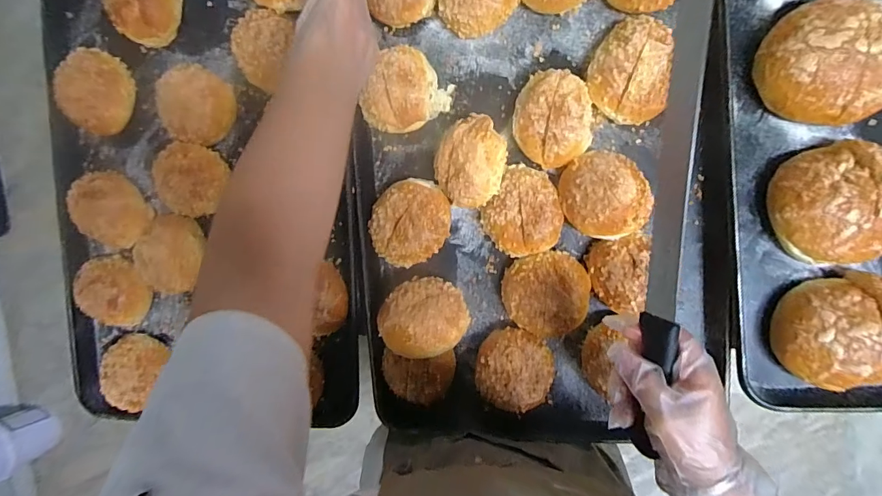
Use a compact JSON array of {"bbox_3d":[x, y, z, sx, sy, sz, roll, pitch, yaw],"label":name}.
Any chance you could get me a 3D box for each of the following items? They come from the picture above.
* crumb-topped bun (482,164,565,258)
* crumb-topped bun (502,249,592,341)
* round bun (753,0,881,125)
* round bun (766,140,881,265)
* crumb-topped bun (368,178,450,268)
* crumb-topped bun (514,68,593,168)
[{"bbox_3d":[0.088,-0.039,0.476,0.089,0.045,0.102,-19,89,14],"label":"crumb-topped bun"},{"bbox_3d":[0.118,0.052,0.476,0.091,0.053,0.091,1,94,14],"label":"crumb-topped bun"},{"bbox_3d":[0.372,-0.176,0.409,0.109,0.070,0.120,-26,87,14],"label":"round bun"},{"bbox_3d":[0.384,-0.042,0.405,0.102,0.047,0.108,1,94,14],"label":"round bun"},{"bbox_3d":[-0.036,-0.029,0.495,0.099,0.052,0.087,-44,83,13],"label":"crumb-topped bun"},{"bbox_3d":[0.121,-0.141,0.465,0.079,0.053,0.100,-6,92,14],"label":"crumb-topped bun"}]

